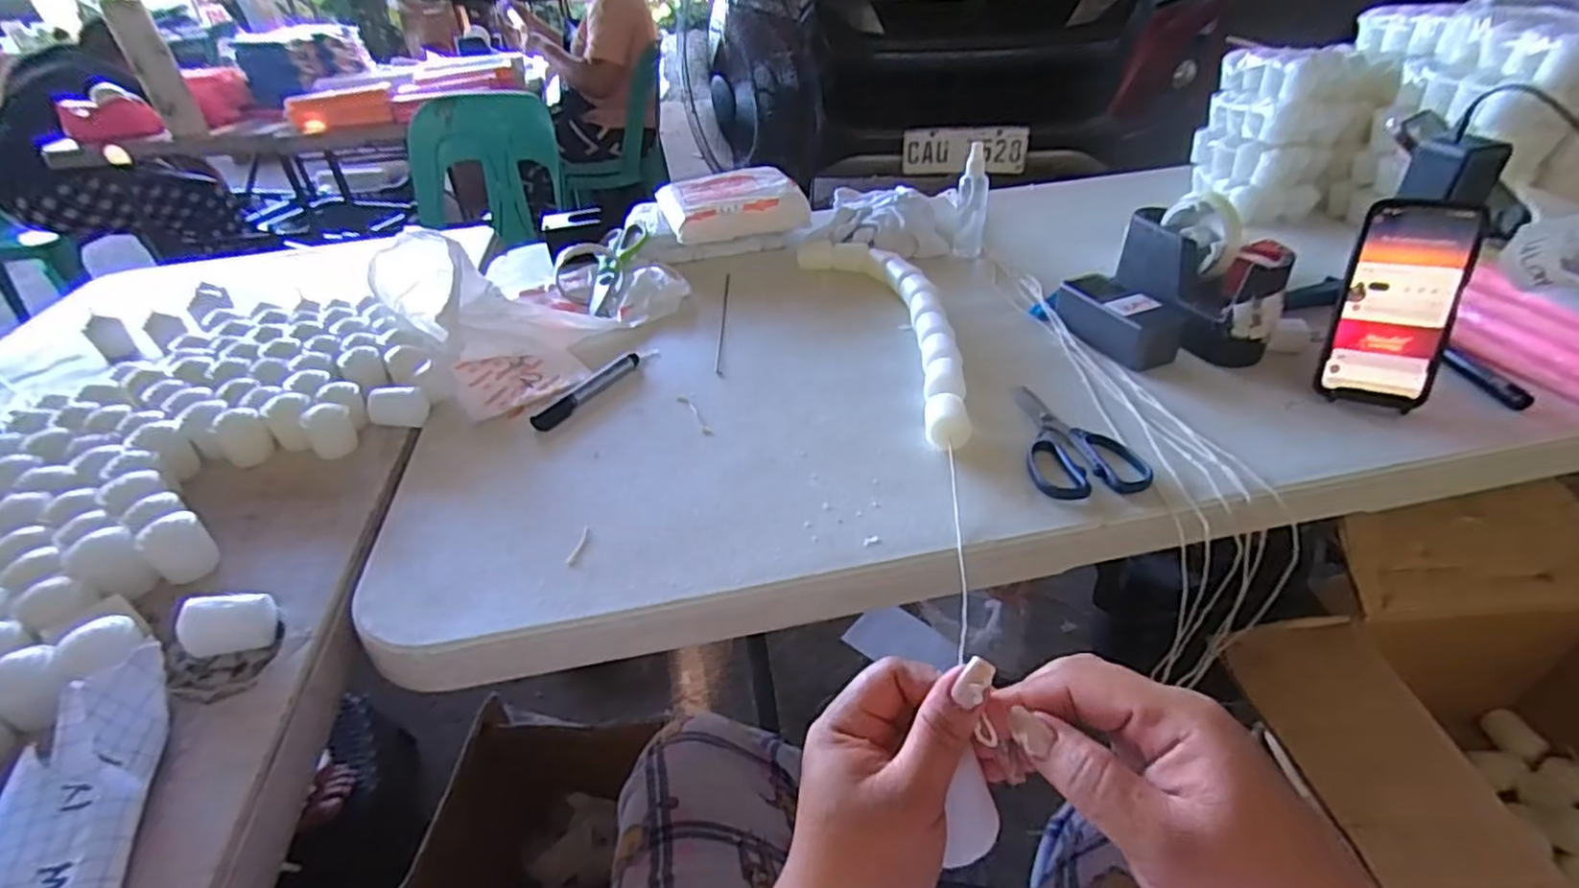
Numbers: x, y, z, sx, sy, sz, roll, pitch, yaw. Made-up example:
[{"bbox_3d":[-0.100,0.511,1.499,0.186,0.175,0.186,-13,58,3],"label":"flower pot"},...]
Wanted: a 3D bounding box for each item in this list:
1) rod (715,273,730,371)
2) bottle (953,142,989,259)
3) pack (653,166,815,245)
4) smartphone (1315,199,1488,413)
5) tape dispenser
[{"bbox_3d":[-0.078,-0.153,0.812,0.007,0.005,0.254,-4,38,1],"label":"rod"},{"bbox_3d":[0.238,-0.314,0.881,0.037,0.124,0.038,6,39,13],"label":"bottle"},{"bbox_3d":[-0.081,-0.341,0.963,0.193,0.046,0.148,-13,39,-11],"label":"pack"},{"bbox_3d":[0.508,-0.115,0.568,0.079,0.167,0.015,13,13,25],"label":"smartphone"},{"bbox_3d":[0.374,-0.166,0.689,0.144,0.115,0.197,-17,40,-16],"label":"tape dispenser"}]

